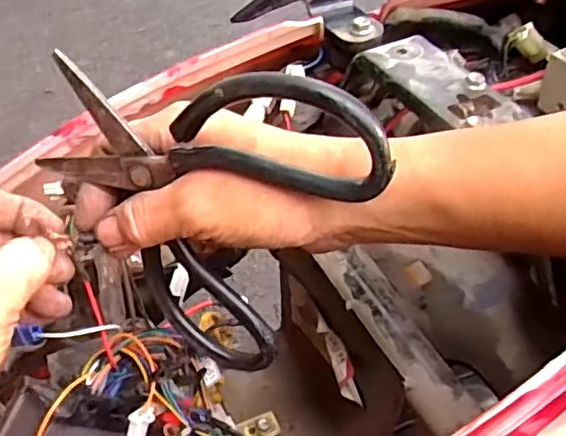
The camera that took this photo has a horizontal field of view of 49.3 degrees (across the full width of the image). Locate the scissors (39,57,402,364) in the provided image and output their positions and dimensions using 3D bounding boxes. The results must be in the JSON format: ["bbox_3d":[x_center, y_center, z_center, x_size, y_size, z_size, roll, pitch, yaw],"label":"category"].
[{"bbox_3d":[-0.046,0.000,0.289,0.156,0.167,0.016,20,43,16],"label":"scissors"}]

